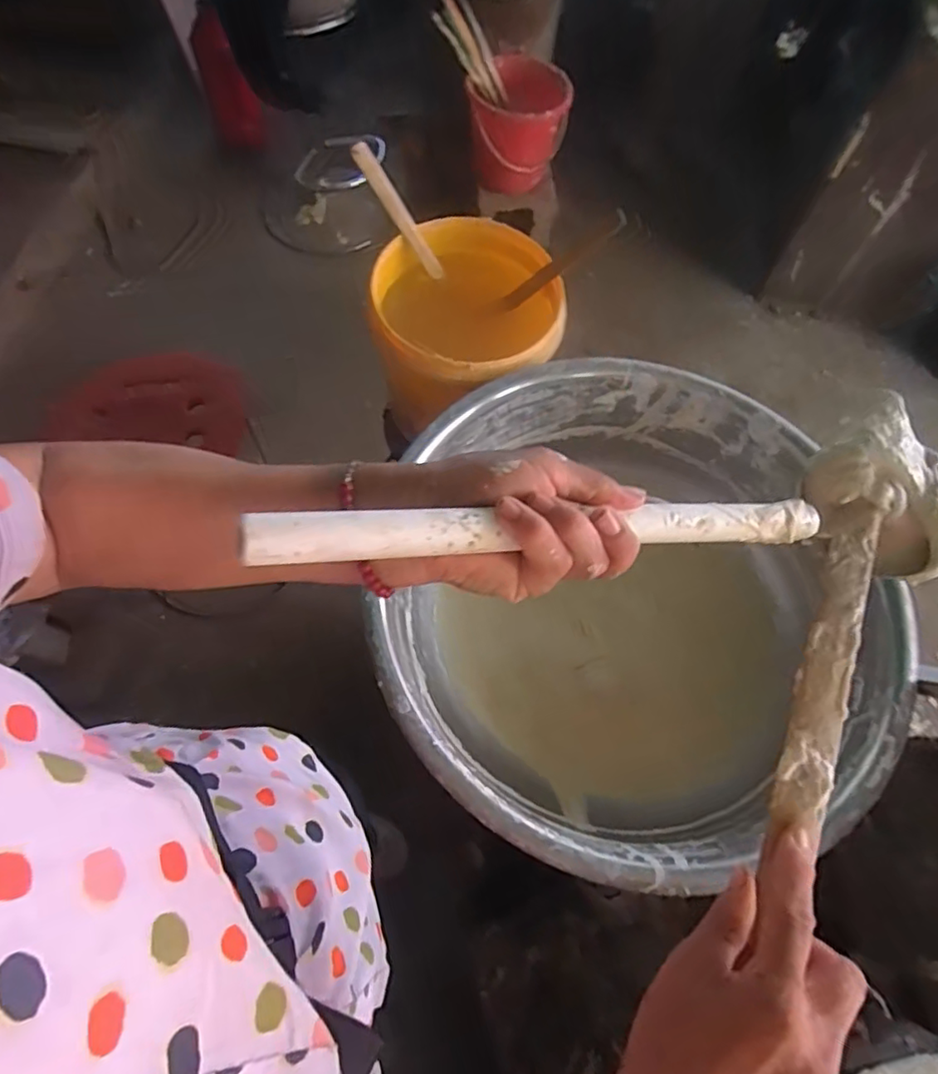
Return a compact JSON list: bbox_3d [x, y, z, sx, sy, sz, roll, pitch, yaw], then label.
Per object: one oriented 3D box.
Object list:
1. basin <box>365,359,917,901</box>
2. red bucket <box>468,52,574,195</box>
[{"bbox_3d":[0.165,0.077,0.728,0.544,0.200,0.561,1,65,-2],"label":"basin"},{"bbox_3d":[0.127,-1.106,1.584,0.265,0.204,0.325,7,65,0],"label":"red bucket"}]

